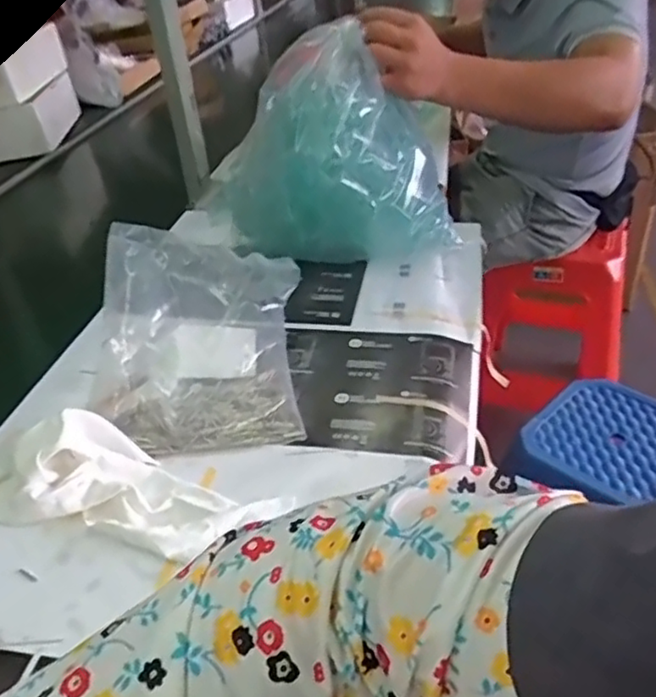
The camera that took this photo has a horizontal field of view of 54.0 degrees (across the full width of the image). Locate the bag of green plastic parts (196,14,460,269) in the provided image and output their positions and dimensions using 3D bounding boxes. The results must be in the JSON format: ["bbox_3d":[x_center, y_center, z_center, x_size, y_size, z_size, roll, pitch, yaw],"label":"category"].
[{"bbox_3d":[0.011,-0.225,0.771,0.222,0.252,0.164,-19,37,-18],"label":"bag of green plastic parts"}]

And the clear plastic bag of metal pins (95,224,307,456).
[{"bbox_3d":[-0.123,-0.012,0.613,0.189,0.112,0.217,-3,35,4],"label":"clear plastic bag of metal pins"}]

